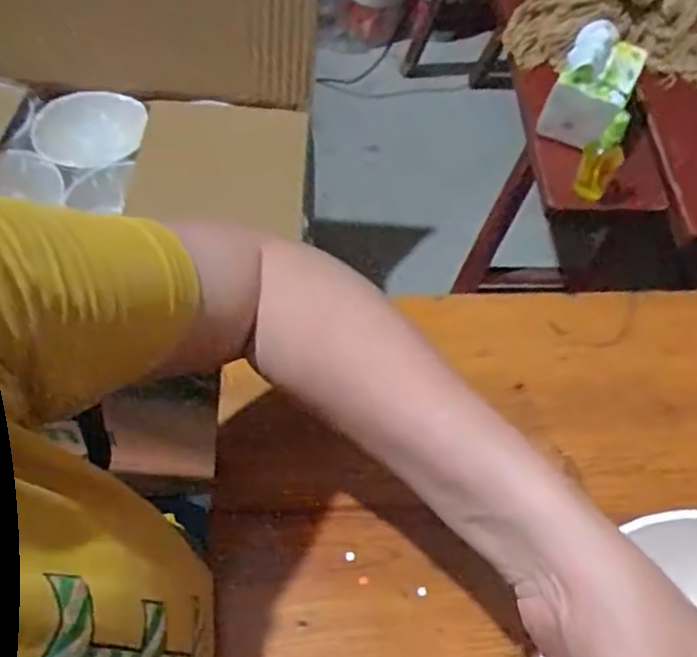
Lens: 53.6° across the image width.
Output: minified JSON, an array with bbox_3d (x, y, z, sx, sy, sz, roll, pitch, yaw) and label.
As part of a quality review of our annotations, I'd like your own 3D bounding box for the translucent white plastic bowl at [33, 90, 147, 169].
[{"bbox_3d":[-0.379,-0.296,1.021,0.143,0.032,0.153,2,57,-2],"label":"translucent white plastic bowl"}]

